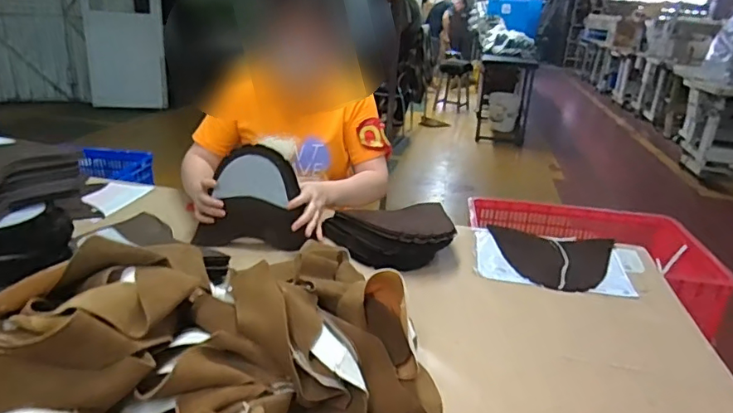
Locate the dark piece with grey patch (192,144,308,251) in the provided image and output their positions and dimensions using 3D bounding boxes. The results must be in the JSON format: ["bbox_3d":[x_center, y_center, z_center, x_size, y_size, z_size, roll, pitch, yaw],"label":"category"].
[{"bbox_3d":[-0.228,-0.015,1.022,0.206,0.195,0.046,3,23,0],"label":"dark piece with grey patch"}]

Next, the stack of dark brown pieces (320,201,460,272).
[{"bbox_3d":[0.047,0.046,1.073,0.250,0.085,0.202,4,23,1],"label":"stack of dark brown pieces"}]

